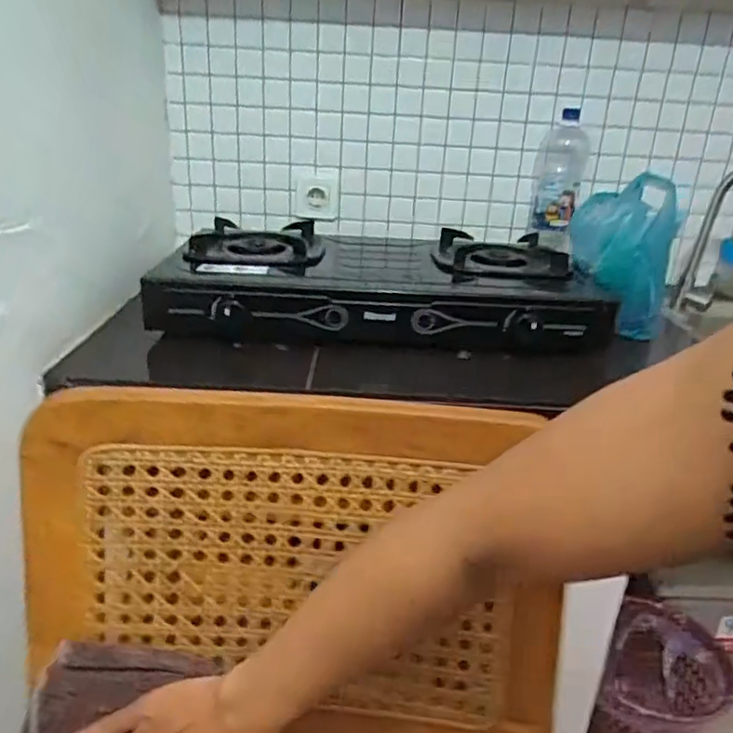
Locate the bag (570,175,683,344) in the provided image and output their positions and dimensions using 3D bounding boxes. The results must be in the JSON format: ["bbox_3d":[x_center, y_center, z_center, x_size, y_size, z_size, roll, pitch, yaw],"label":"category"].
[{"bbox_3d":[0.380,-0.164,0.938,0.161,0.221,0.105,13,25,21],"label":"bag"}]

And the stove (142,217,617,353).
[{"bbox_3d":[0.020,-0.136,0.978,0.639,0.103,0.334,3,23,0],"label":"stove"}]

